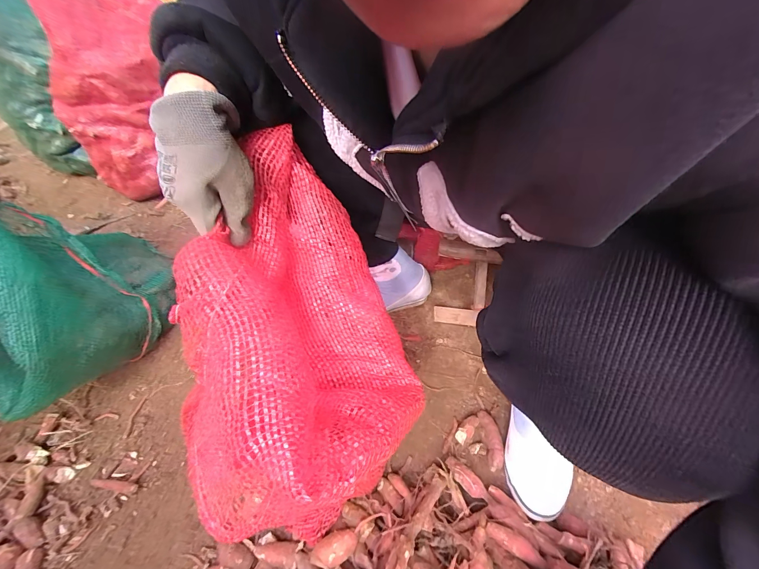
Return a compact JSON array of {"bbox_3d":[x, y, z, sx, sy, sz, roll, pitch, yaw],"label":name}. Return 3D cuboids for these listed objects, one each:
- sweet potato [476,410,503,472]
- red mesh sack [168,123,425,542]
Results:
[{"bbox_3d":[0.166,0.232,0.493,0.022,0.021,0.084,-6,47,1],"label":"sweet potato"},{"bbox_3d":[-0.074,0.024,0.319,0.202,0.204,0.308,-4,47,3],"label":"red mesh sack"}]

